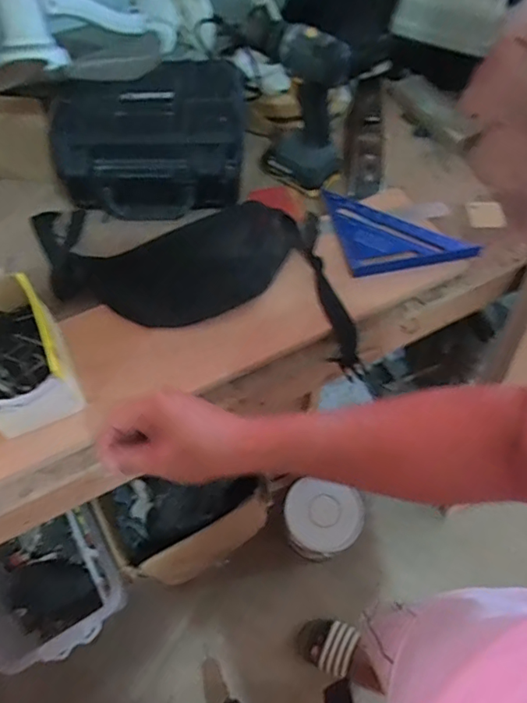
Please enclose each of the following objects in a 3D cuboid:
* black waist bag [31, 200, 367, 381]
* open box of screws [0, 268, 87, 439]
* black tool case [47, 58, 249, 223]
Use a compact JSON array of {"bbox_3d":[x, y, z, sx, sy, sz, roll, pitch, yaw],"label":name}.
[{"bbox_3d":[-0.092,-0.122,0.727,0.484,0.067,0.204,11,74,5],"label":"black waist bag"},{"bbox_3d":[-0.290,0.009,0.584,0.120,0.099,0.168,-23,62,-13],"label":"open box of screws"},{"bbox_3d":[-0.156,-0.309,0.758,0.279,0.125,0.194,-8,59,-4],"label":"black tool case"}]

